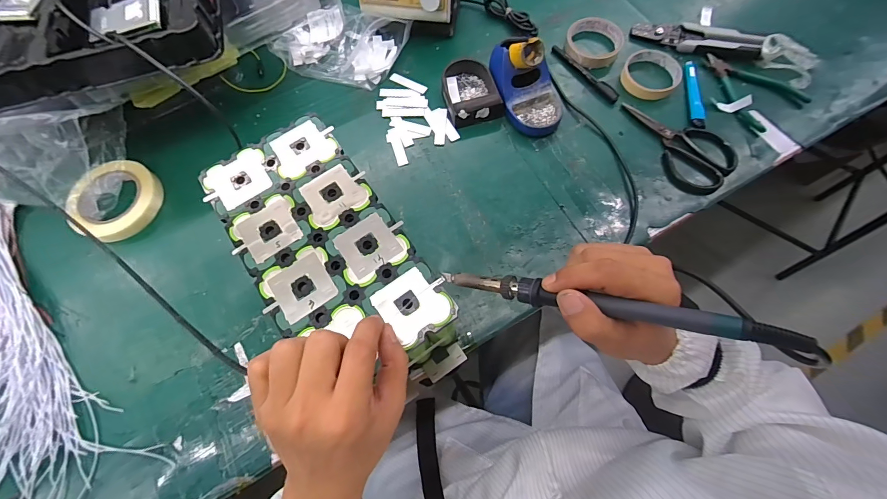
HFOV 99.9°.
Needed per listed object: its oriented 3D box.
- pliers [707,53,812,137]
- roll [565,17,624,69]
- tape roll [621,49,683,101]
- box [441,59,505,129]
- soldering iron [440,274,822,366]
[{"bbox_3d":[0.475,-0.258,0.583,0.102,0.012,0.148,-32,74,-8],"label":"pliers"},{"bbox_3d":[0.240,-0.333,0.598,0.088,0.031,0.083,-17,72,-4],"label":"roll"},{"bbox_3d":[0.324,-0.272,0.578,0.086,0.019,0.084,-1,72,2],"label":"tape roll"},{"bbox_3d":[0.040,-0.243,0.568,0.077,0.036,0.108,-16,72,-3],"label":"box"},{"bbox_3d":[0.107,0.039,0.265,0.247,0.025,0.019,8,71,30],"label":"soldering iron"}]

